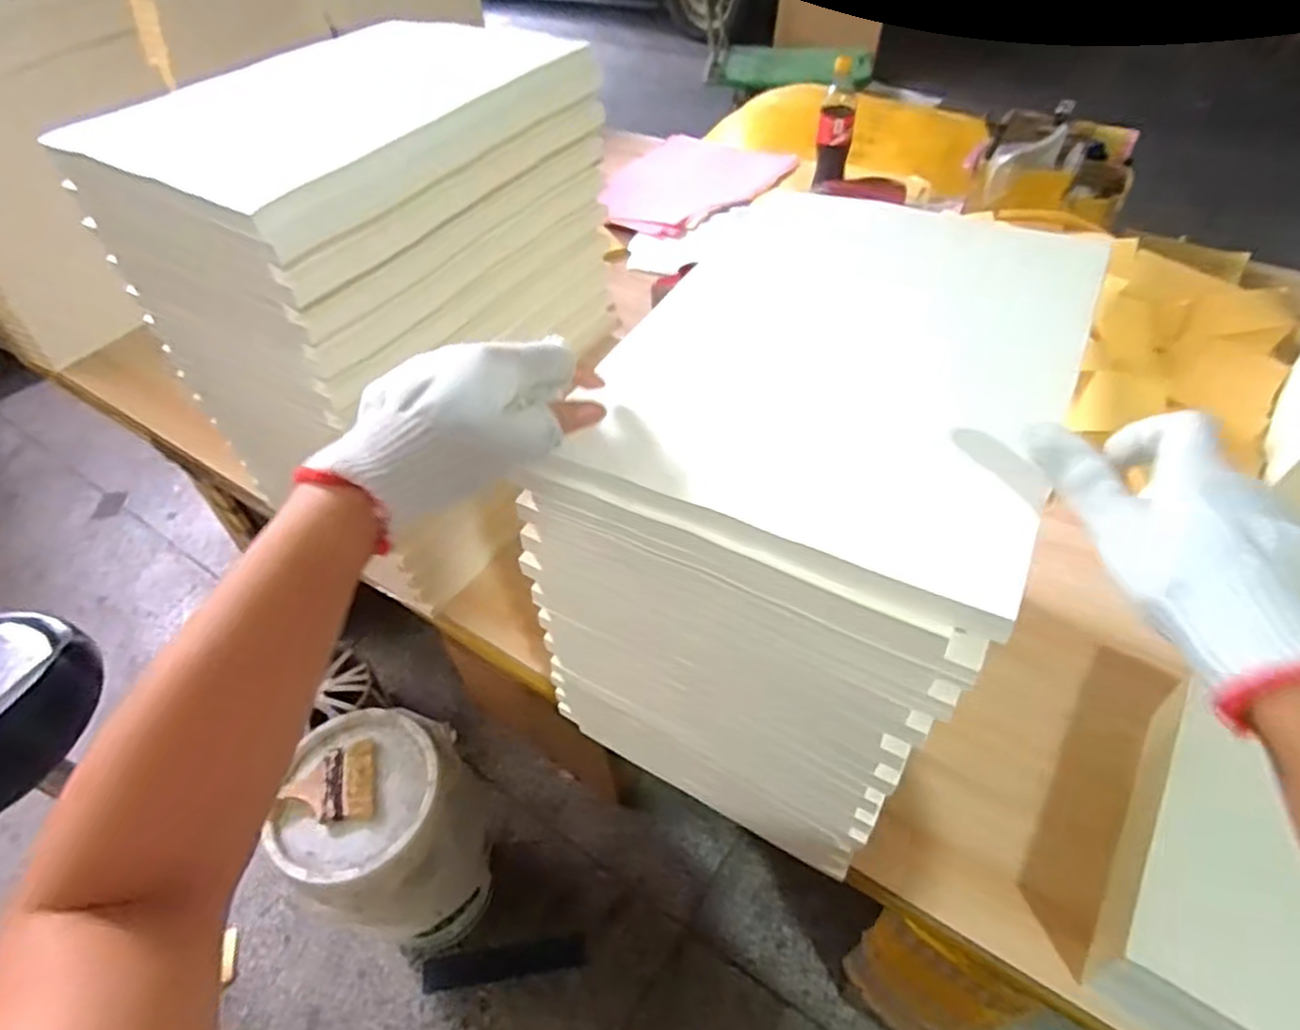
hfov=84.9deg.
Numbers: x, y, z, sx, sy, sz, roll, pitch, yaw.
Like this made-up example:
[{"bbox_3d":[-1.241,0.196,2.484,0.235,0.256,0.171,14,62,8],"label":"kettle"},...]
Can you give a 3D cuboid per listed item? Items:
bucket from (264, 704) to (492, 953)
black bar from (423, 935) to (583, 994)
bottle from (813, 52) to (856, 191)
[{"bbox_3d":[-0.395,0.526,1.158,0.235,0.435,0.253,-2,48,2],"label":"bucket"},{"bbox_3d":[-0.254,0.787,1.247,0.281,0.017,0.051,-8,50,-4],"label":"black bar"},{"bbox_3d":[0.327,-0.683,1.241,0.060,0.186,0.053,7,49,10],"label":"bottle"}]

